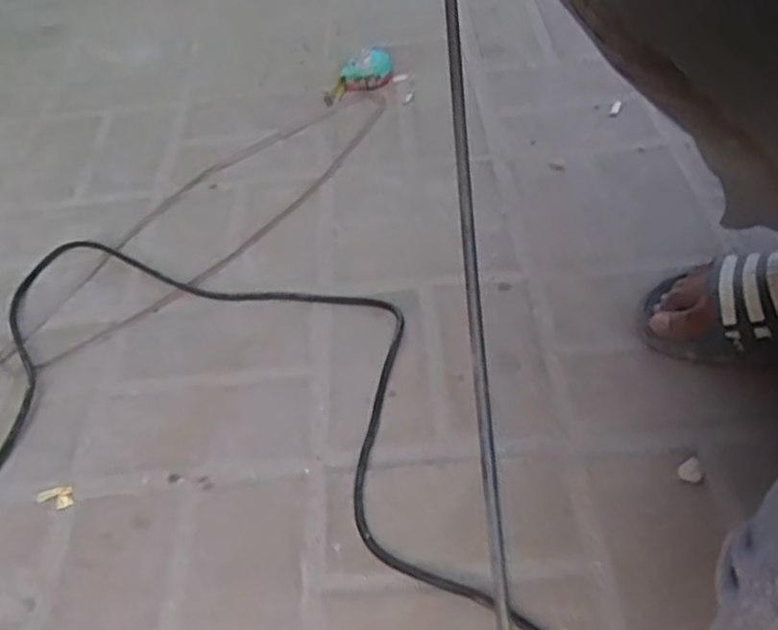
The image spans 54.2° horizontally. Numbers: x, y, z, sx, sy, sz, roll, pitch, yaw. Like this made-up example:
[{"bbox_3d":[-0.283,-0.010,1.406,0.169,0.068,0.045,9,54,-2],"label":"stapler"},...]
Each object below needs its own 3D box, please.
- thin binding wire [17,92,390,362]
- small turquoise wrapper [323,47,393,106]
[{"bbox_3d":[-0.194,-0.129,0.904,0.164,0.015,0.549,25,54,27],"label":"thin binding wire"},{"bbox_3d":[-0.040,-0.333,1.055,0.114,0.034,0.063,-35,52,-24],"label":"small turquoise wrapper"}]

